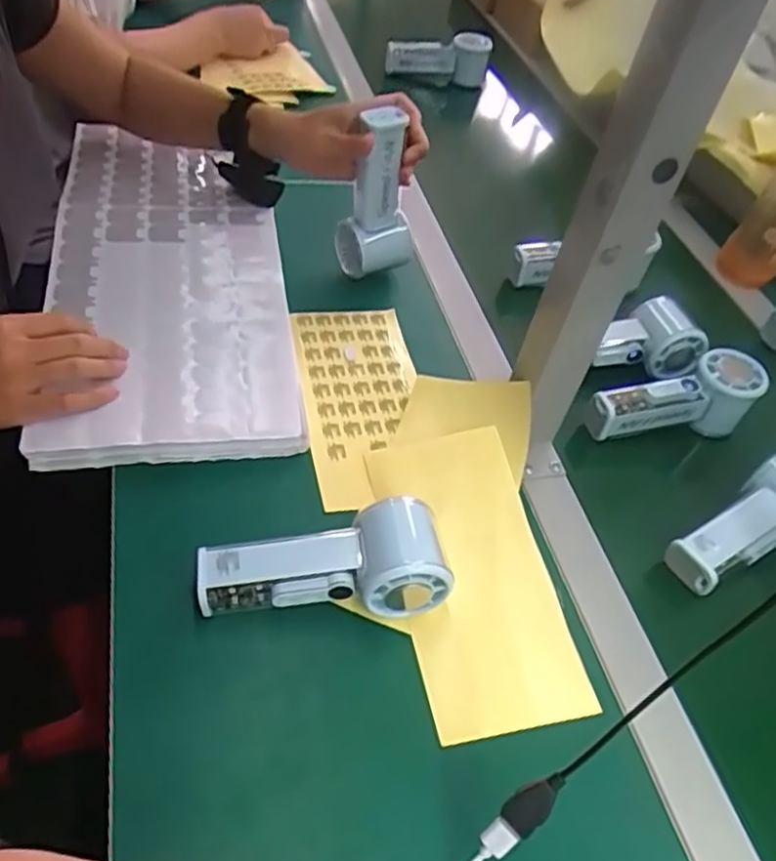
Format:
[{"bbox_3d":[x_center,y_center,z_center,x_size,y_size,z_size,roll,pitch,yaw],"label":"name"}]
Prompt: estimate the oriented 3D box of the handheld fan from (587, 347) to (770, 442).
[{"bbox_3d":[0.242,-0.027,0.616,0.156,0.060,0.051,-5,49,-18],"label":"handheld fan"}]

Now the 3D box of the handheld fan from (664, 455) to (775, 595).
[{"bbox_3d":[0.269,0.067,0.530,0.141,0.042,0.060,-23,55,-23],"label":"handheld fan"}]

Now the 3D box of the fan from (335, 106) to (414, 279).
[{"bbox_3d":[-0.009,-0.205,0.640,0.065,0.147,0.038,-7,49,-19],"label":"fan"}]

